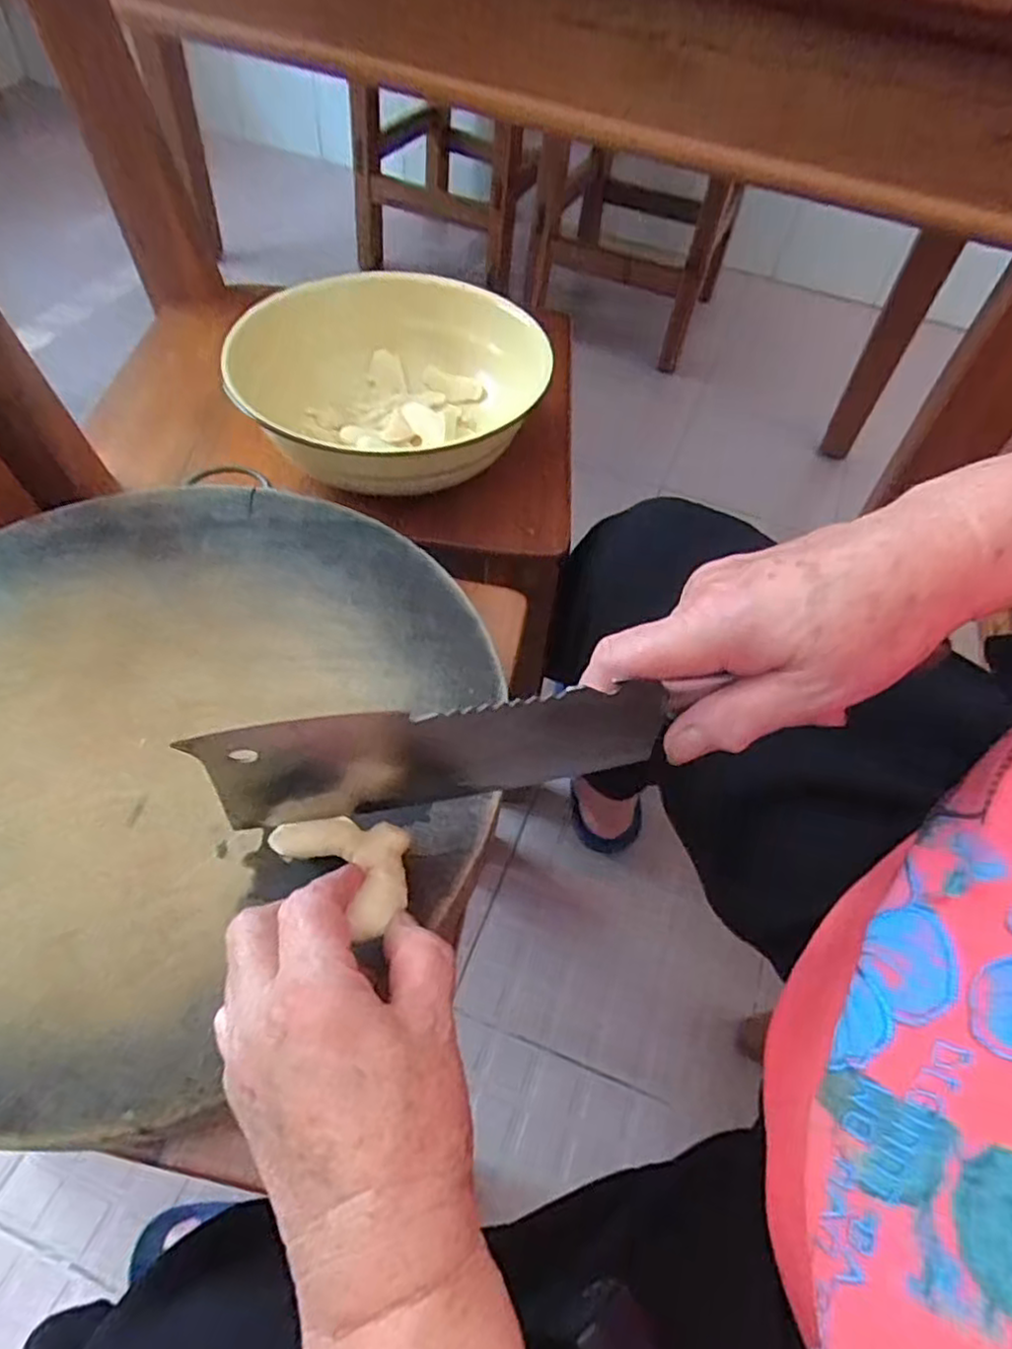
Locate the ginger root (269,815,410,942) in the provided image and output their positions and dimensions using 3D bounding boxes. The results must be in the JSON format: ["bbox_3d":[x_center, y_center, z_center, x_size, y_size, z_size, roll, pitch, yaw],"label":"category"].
[{"bbox_3d":[-0.065,0.083,0.308,0.043,0.022,0.070,-37,45,-29],"label":"ginger root"}]

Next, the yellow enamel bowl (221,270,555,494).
[{"bbox_3d":[-0.089,-0.216,0.537,0.213,0.077,0.225,3,52,-4],"label":"yellow enamel bowl"}]

